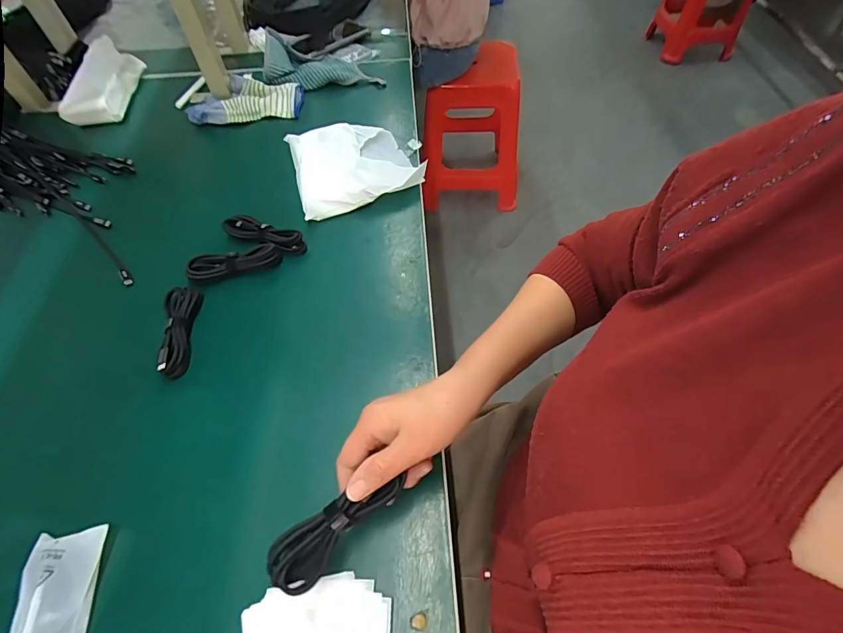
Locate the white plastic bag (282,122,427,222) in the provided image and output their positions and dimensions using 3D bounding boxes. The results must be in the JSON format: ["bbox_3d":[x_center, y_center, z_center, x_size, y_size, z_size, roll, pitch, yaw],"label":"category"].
[{"bbox_3d":[-0.096,-0.219,0.583,0.167,0.033,0.165,-17,58,-7],"label":"white plastic bag"}]

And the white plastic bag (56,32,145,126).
[{"bbox_3d":[-0.541,-0.393,0.688,0.082,0.072,0.153,-4,57,1],"label":"white plastic bag"}]

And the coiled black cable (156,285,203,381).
[{"bbox_3d":[-0.264,0.013,0.443,0.035,0.018,0.107,-10,57,-3],"label":"coiled black cable"}]

